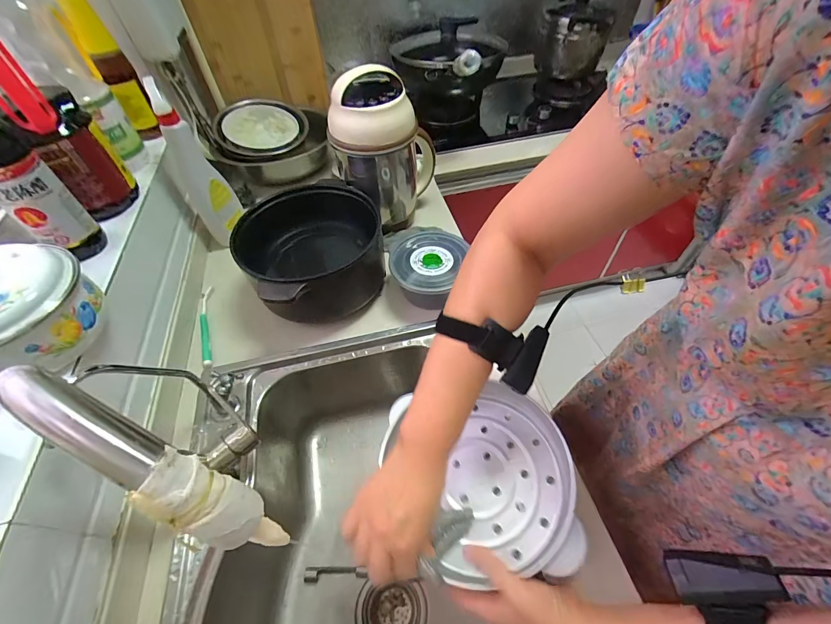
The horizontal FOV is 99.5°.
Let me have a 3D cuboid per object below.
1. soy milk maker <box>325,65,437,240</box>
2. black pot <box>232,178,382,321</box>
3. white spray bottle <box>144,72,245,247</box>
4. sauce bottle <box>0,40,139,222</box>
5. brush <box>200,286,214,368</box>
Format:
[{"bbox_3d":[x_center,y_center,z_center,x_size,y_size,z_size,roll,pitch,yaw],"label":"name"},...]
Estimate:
[{"bbox_3d":[-0.062,-0.315,0.694,0.140,0.279,0.168,17,56,14],"label":"soy milk maker"},{"bbox_3d":[-0.187,-0.115,0.650,0.245,0.130,0.227,-1,53,1],"label":"black pot"},{"bbox_3d":[-0.433,-0.282,0.704,0.083,0.289,0.074,-28,57,-18],"label":"white spray bottle"},{"bbox_3d":[-0.503,-0.255,0.504,0.082,0.216,0.084,-37,60,-23],"label":"sauce bottle"},{"bbox_3d":[-0.382,0.024,0.642,0.025,0.016,0.186,-17,54,-10],"label":"brush"}]

